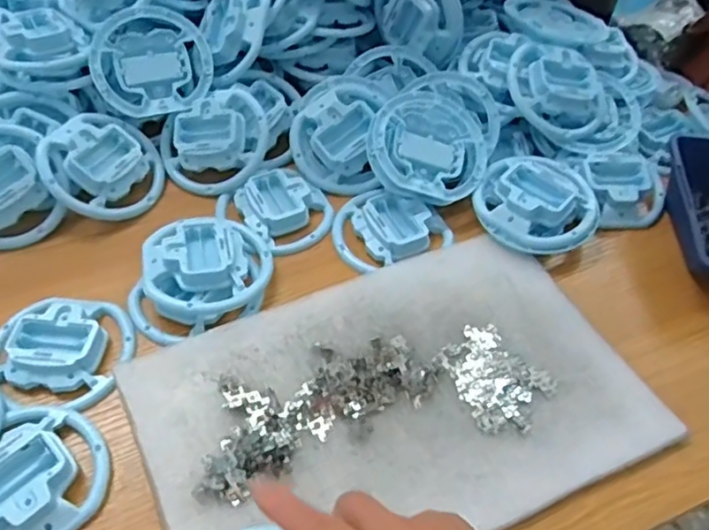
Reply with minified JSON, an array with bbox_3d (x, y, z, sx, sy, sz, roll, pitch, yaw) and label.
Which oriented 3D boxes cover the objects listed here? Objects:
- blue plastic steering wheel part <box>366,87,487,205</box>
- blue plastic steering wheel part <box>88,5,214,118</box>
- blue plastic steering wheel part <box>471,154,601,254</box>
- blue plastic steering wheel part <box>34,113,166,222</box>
[{"bbox_3d":[0.068,-0.107,0.557,0.110,0.018,0.104,5,72,-14],"label":"blue plastic steering wheel part"},{"bbox_3d":[-0.189,-0.187,0.576,0.103,0.027,0.097,-18,91,-16],"label":"blue plastic steering wheel part"},{"bbox_3d":[0.162,-0.057,0.546,0.104,0.037,0.104,1,50,-2],"label":"blue plastic steering wheel part"},{"bbox_3d":[-0.218,-0.089,0.541,0.100,0.022,0.100,12,65,-29],"label":"blue plastic steering wheel part"}]

